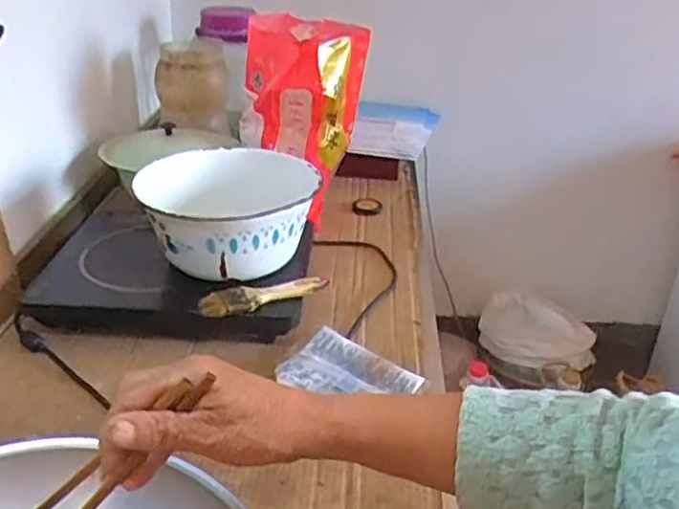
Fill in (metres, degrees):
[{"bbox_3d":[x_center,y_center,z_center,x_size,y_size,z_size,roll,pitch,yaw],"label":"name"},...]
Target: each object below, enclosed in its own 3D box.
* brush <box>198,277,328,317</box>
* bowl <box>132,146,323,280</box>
[{"bbox_3d":[-0.095,0.050,0.883,0.167,0.020,0.033,-12,32,-23],"label":"brush"},{"bbox_3d":[-0.148,-0.066,0.981,0.234,0.106,0.256,1,29,-1],"label":"bowl"}]

